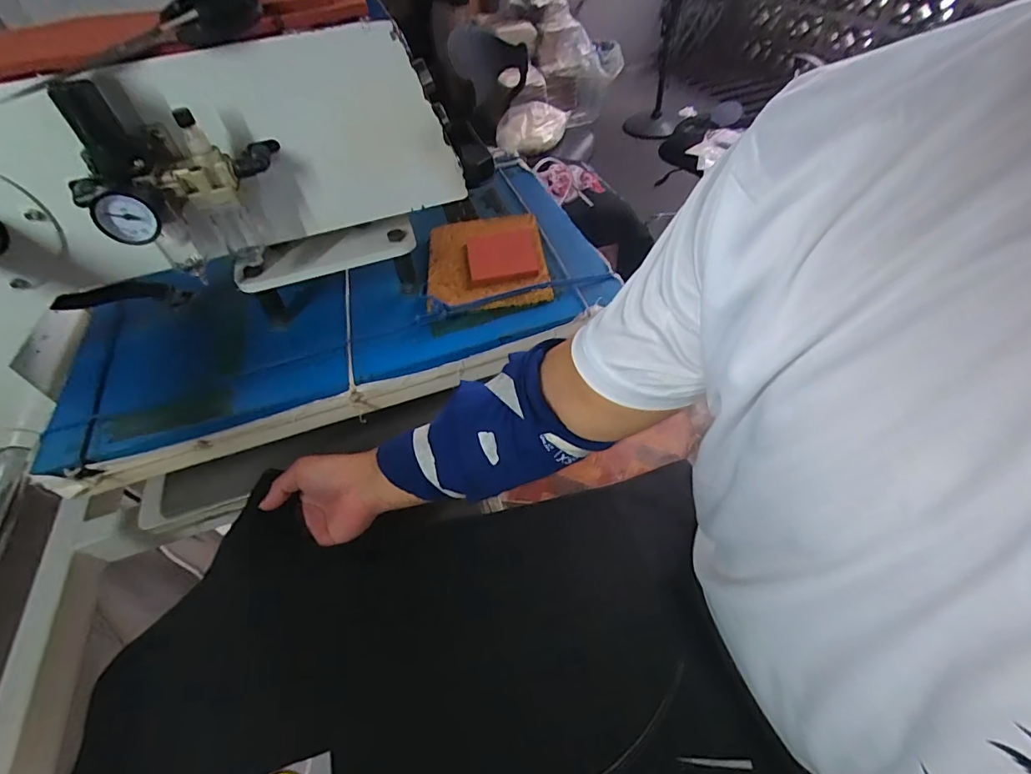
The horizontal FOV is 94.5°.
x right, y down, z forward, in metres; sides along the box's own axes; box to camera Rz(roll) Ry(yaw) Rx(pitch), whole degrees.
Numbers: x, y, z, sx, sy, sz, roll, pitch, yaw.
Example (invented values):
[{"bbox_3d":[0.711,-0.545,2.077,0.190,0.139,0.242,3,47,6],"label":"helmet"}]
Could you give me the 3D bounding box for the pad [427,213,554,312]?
[{"bbox_3d":[-0.034,-0.154,0.570,0.134,0.019,0.171,-7,49,1],"label":"pad"}]

